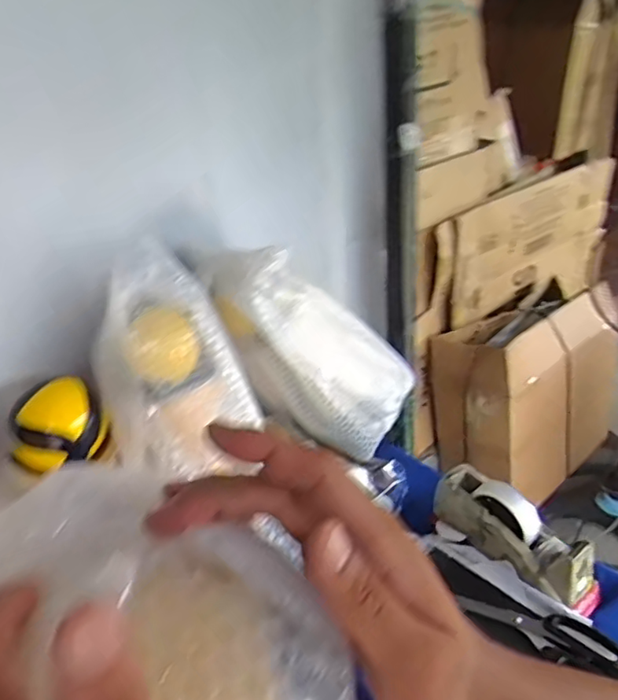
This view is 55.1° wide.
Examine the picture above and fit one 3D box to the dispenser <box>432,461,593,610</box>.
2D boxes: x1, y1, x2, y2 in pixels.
[{"bbox_3d":[0.264,0.228,0.769,0.069,0.082,0.210,-26,36,-32],"label":"dispenser"}]

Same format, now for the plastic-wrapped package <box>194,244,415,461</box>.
[{"bbox_3d":[0.003,0.008,0.817,0.180,0.384,0.088,-44,35,2],"label":"plastic-wrapped package"}]

